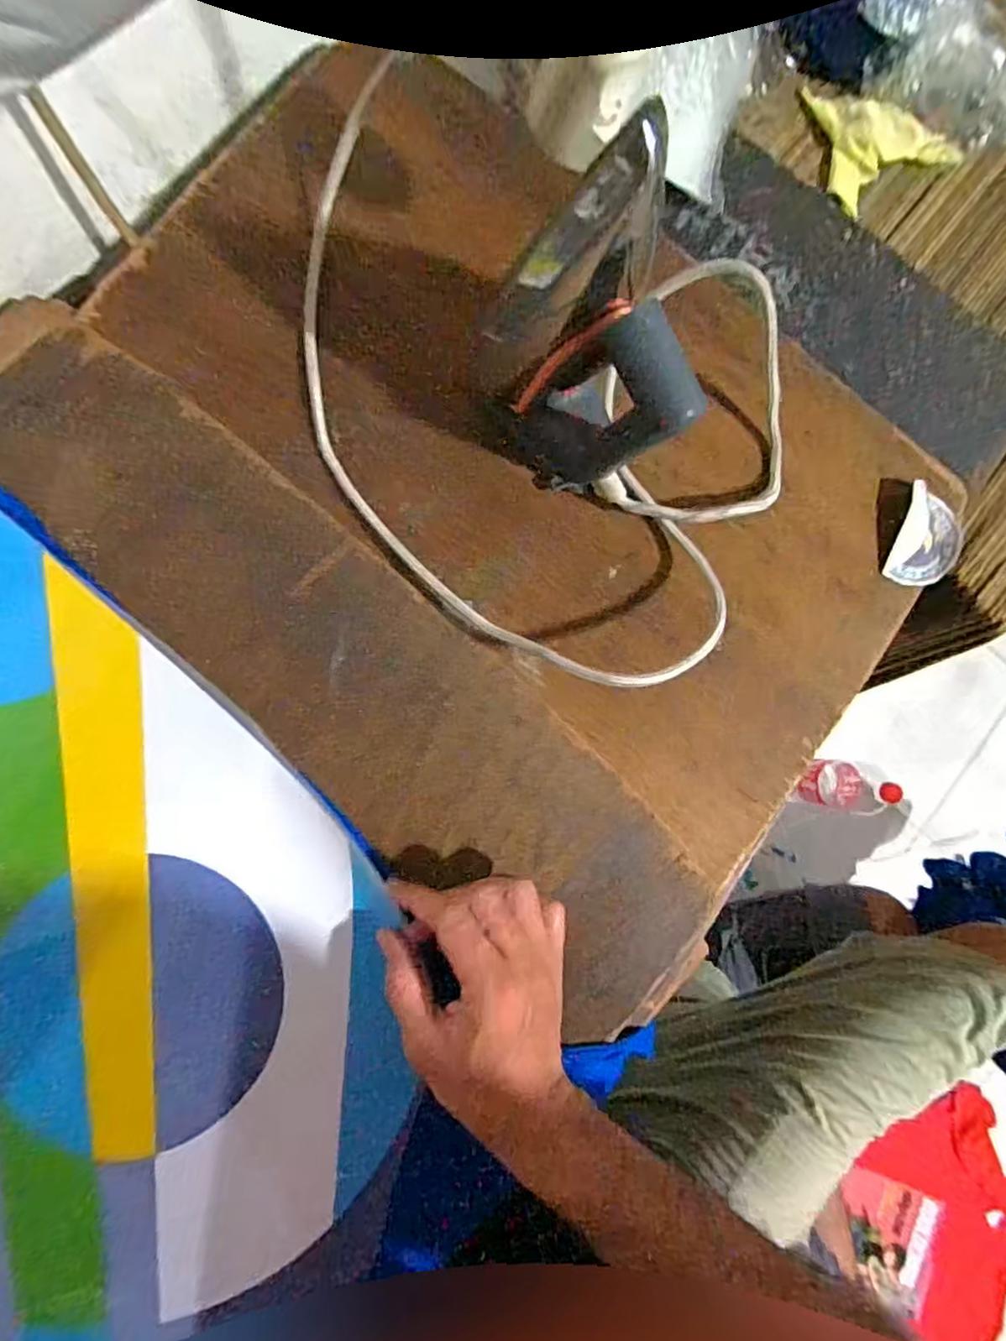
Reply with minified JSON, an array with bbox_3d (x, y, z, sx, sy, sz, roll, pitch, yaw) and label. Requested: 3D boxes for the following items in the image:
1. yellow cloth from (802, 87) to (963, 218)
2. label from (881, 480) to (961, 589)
[{"bbox_3d":[0.275,-0.403,0.488,0.102,0.022,0.099,-33,90,-9],"label":"yellow cloth"},{"bbox_3d":[0.303,-0.092,0.459,0.049,0.016,0.067,16,83,-5],"label":"label"}]

